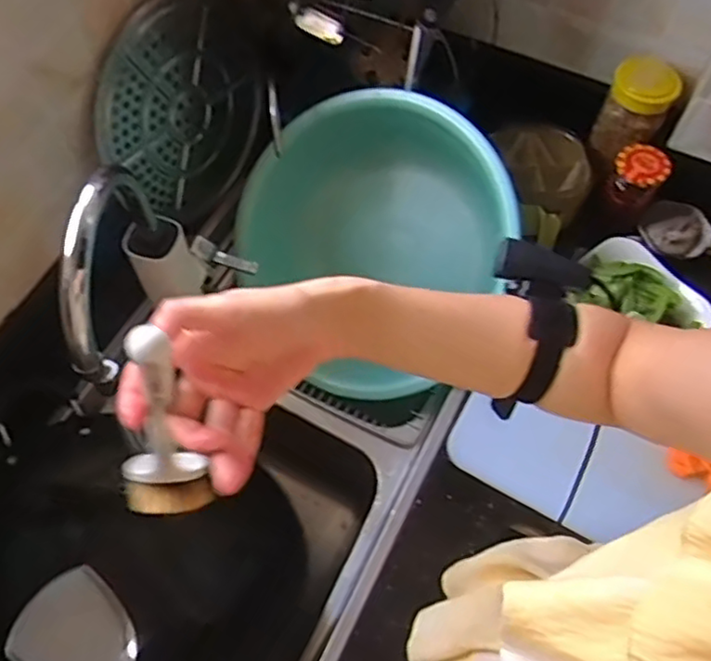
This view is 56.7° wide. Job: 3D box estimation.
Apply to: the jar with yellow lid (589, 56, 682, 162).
[{"bbox_3d":[0.369,-0.294,0.873,0.077,0.104,0.086,22,64,11],"label":"jar with yellow lid"}]

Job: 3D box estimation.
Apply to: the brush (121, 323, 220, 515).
[{"bbox_3d":[-0.123,0.068,0.420,0.057,0.206,0.046,-9,61,-19],"label":"brush"}]

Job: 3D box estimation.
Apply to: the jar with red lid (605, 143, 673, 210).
[{"bbox_3d":[0.368,-0.201,0.861,0.066,0.059,0.056,22,64,11],"label":"jar with red lid"}]

